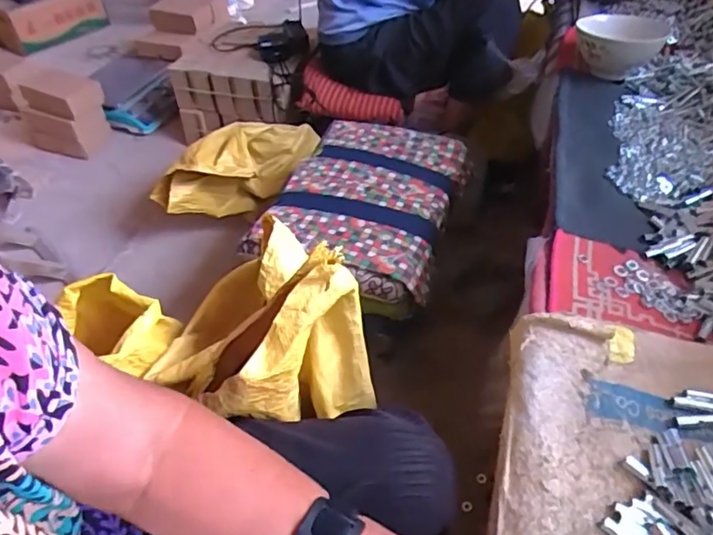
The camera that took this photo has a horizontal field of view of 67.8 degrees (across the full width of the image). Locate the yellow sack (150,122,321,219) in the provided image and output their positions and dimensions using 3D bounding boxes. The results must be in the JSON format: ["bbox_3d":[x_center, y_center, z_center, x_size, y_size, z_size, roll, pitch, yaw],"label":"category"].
[{"bbox_3d":[-0.267,-0.250,1.305,0.450,0.180,0.136,-32,53,-27],"label":"yellow sack"}]

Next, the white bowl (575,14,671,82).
[{"bbox_3d":[0.459,-0.388,0.930,0.134,0.076,0.134,0,46,0],"label":"white bowl"}]

